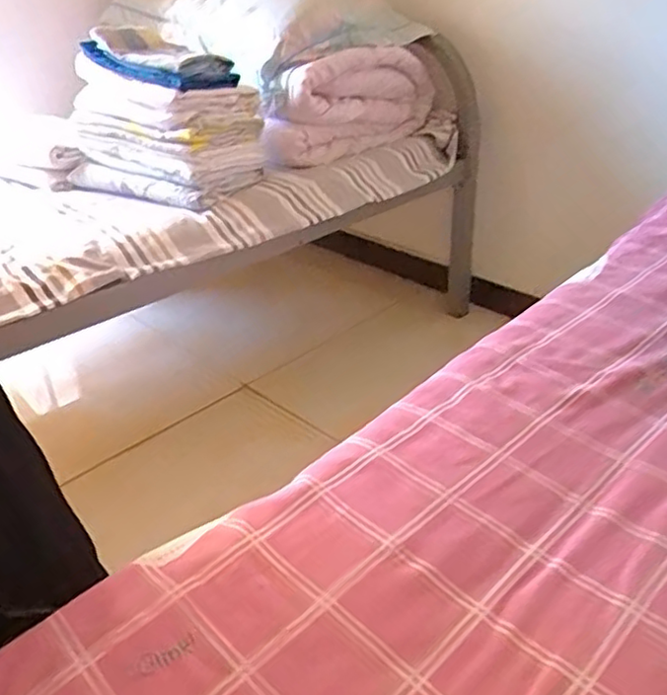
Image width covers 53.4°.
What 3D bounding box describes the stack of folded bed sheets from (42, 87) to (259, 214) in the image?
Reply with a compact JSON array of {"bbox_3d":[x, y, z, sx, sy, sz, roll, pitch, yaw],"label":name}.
[{"bbox_3d":[-0.339,-0.396,1.287,0.366,0.172,0.230,11,34,20],"label":"stack of folded bed sheets"}]

